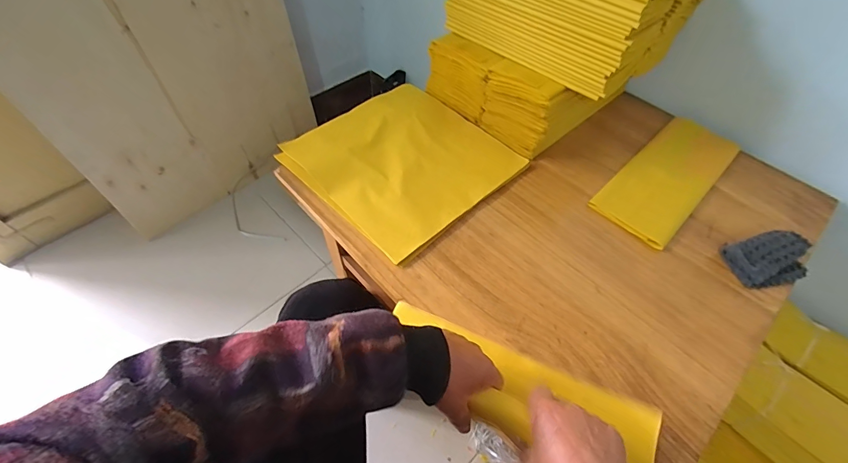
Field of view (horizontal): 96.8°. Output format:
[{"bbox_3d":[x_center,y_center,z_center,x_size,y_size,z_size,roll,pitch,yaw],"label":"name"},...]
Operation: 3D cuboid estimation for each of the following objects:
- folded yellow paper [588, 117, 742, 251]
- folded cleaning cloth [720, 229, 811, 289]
[{"bbox_3d":[0.419,-0.097,0.639,0.317,0.013,0.124,-38,64,-25],"label":"folded yellow paper"},{"bbox_3d":[0.493,0.037,0.537,0.104,0.033,0.070,-9,56,-8],"label":"folded cleaning cloth"}]

